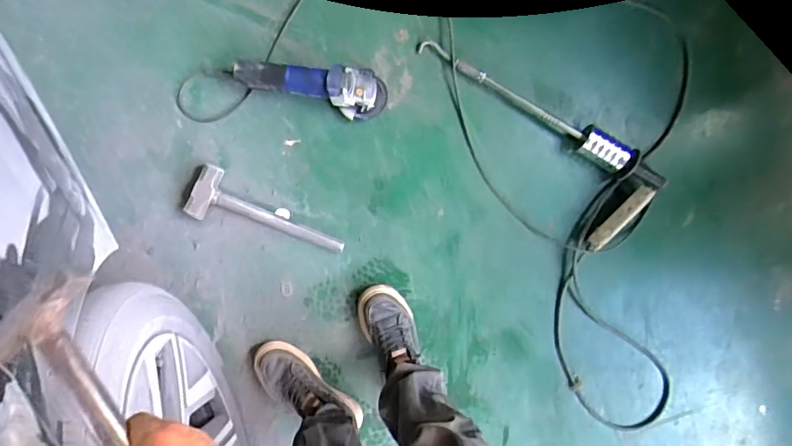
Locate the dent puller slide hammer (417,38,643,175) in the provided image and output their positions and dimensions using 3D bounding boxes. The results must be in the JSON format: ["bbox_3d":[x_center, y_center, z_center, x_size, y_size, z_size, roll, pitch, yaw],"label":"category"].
[{"bbox_3d":[0.279,-0.239,1.048,0.504,0.093,0.078,27,89,-10],"label":"dent puller slide hammer"}]

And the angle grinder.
[{"bbox_3d":[-0.160,-0.261,1.003,0.286,0.102,0.083,7,92,-10],"label":"angle grinder"}]

